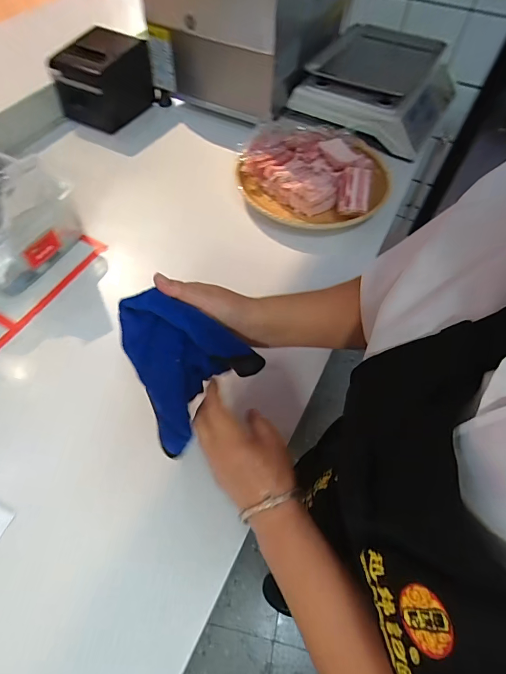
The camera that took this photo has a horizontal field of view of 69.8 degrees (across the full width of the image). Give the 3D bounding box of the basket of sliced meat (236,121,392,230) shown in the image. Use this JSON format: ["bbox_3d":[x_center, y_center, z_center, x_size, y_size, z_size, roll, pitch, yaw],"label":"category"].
[{"bbox_3d":[0.114,-0.320,0.703,0.289,0.076,0.281,10,58,5],"label":"basket of sliced meat"}]

